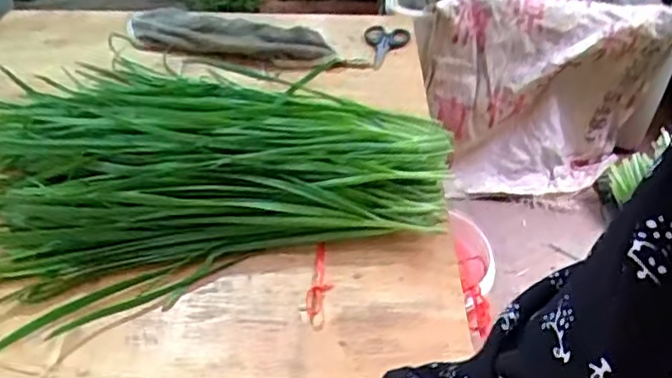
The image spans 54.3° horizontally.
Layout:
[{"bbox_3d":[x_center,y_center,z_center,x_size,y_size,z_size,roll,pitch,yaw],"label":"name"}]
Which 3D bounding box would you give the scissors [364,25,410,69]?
[{"bbox_3d":[0.071,-0.194,0.916,0.064,0.014,0.105,3,38,3],"label":"scissors"}]

